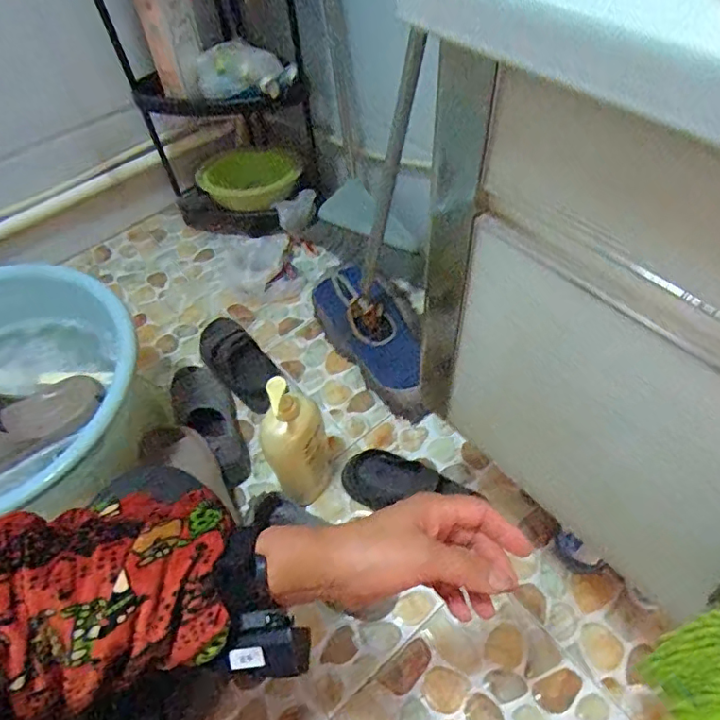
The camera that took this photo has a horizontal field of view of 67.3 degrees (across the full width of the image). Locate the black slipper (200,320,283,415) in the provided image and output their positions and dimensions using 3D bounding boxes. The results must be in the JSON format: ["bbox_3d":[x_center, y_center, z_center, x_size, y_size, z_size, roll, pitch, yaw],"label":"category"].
[{"bbox_3d":[-0.255,-0.003,1.113,0.104,0.061,0.246,-38,59,-22],"label":"black slipper"}]

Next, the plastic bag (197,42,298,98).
[{"bbox_3d":[-0.229,-0.576,1.084,0.199,0.110,0.083,-11,53,-5],"label":"plastic bag"}]

